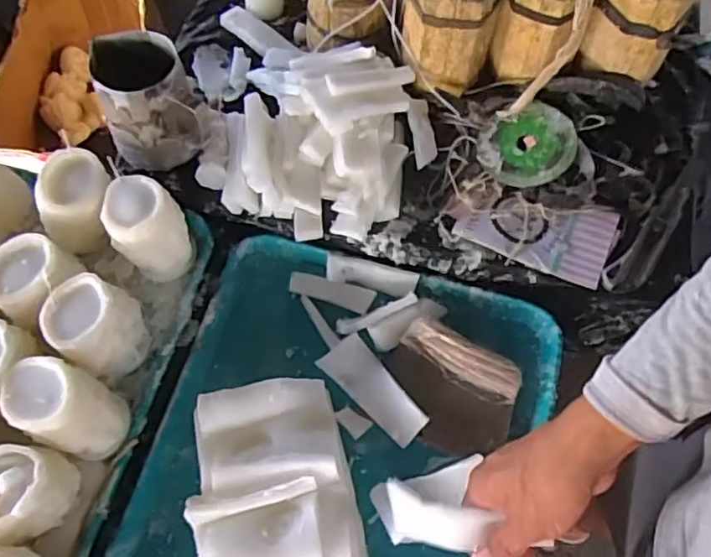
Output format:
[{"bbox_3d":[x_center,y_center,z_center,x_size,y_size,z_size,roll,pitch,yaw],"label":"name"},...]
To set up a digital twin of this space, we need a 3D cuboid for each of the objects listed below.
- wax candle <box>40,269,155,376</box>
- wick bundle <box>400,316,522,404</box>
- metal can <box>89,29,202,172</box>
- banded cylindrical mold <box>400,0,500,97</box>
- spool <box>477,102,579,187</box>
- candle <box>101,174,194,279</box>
[{"bbox_3d":[-0.235,0.047,0.579,0.063,0.099,0.079,18,65,7],"label":"wax candle"},{"bbox_3d":[0.102,0.079,0.603,0.117,0.007,0.042,28,90,9],"label":"wick bundle"},{"bbox_3d":[-0.203,-0.175,0.620,0.090,0.097,0.101,-17,66,-9],"label":"metal can"},{"bbox_3d":[0.094,-0.264,0.638,0.091,0.112,0.086,0,65,-1],"label":"banded cylindrical mold"},{"bbox_3d":[0.175,-0.131,0.636,0.091,0.021,0.091,-3,75,13],"label":"spool"},{"bbox_3d":[-0.200,-0.046,0.611,0.065,0.093,0.066,0,65,-1],"label":"candle"}]

